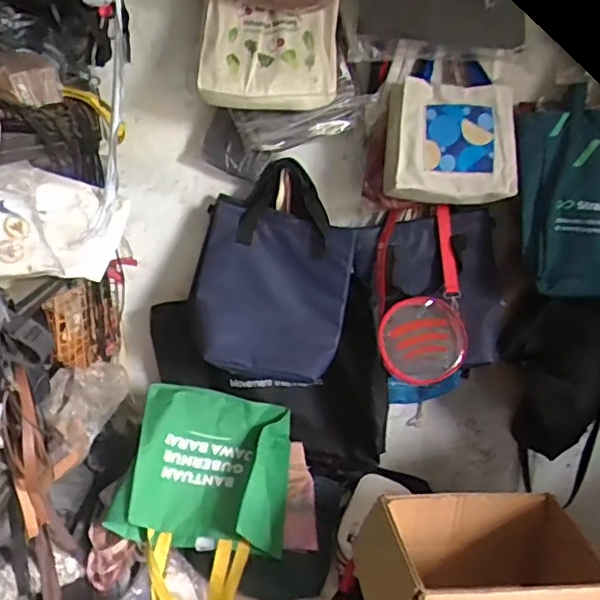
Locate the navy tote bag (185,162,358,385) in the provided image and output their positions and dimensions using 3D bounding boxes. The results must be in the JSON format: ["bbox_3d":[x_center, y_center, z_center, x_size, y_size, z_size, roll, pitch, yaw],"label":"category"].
[{"bbox_3d":[-0.064,-0.050,1.392,0.362,0.436,0.167,3,18,-1],"label":"navy tote bag"}]

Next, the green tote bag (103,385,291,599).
[{"bbox_3d":[-0.235,0.502,1.408,0.392,0.564,0.120,17,-23,-10],"label":"green tote bag"}]

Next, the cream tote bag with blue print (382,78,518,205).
[{"bbox_3d":[0.326,-0.333,1.268,0.272,0.238,0.076,6,18,10],"label":"cream tote bag with blue print"}]

